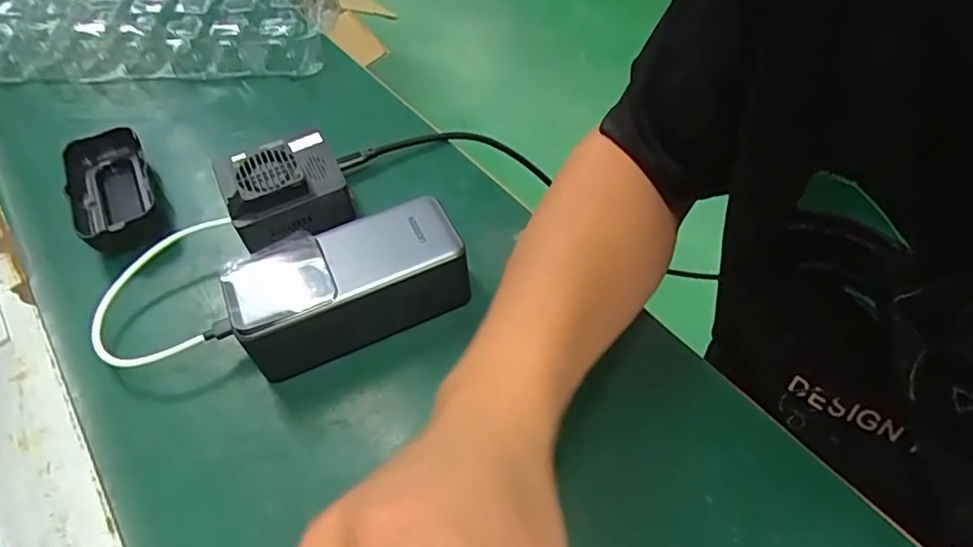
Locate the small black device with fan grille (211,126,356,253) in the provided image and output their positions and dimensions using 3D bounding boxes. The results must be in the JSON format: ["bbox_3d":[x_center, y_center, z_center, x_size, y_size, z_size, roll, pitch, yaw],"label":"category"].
[{"bbox_3d":[-0.138,-0.059,0.407,0.077,0.051,0.064,-24,55,-15],"label":"small black device with fan grille"}]

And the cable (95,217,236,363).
[{"bbox_3d":[-0.196,0.012,0.359,0.082,0.018,0.093,-12,53,-7],"label":"cable"}]

